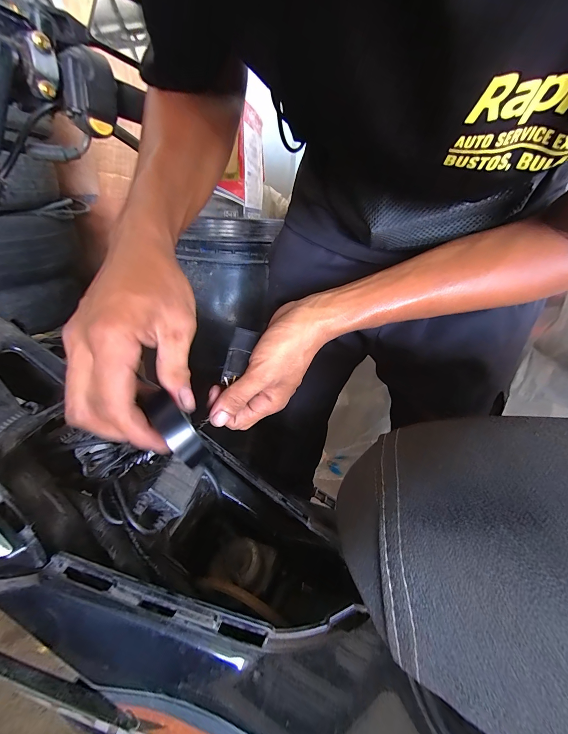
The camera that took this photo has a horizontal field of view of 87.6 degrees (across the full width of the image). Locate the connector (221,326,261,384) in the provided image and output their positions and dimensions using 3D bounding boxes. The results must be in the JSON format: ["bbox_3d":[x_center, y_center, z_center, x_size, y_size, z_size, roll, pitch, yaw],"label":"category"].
[{"bbox_3d":[-0.044,-0.012,0.290,0.023,0.018,0.057,13,65,16],"label":"connector"}]

